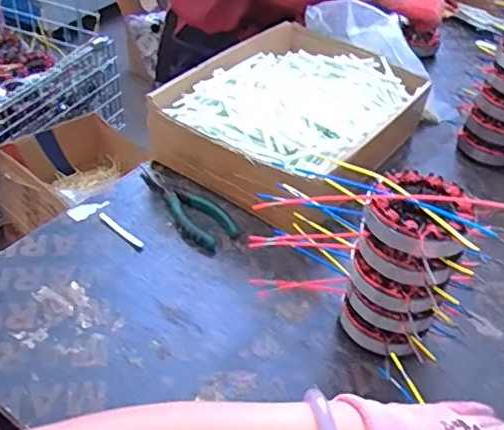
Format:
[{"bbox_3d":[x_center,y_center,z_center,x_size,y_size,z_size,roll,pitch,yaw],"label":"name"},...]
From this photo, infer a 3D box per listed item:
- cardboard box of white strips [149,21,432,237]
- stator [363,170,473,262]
[{"bbox_3d":[0.058,-0.133,0.772,0.249,0.084,0.333,27,46,23],"label":"cardboard box of white strips"},{"bbox_3d":[0.139,-0.002,0.487,0.080,0.033,0.085,20,43,16],"label":"stator"}]

